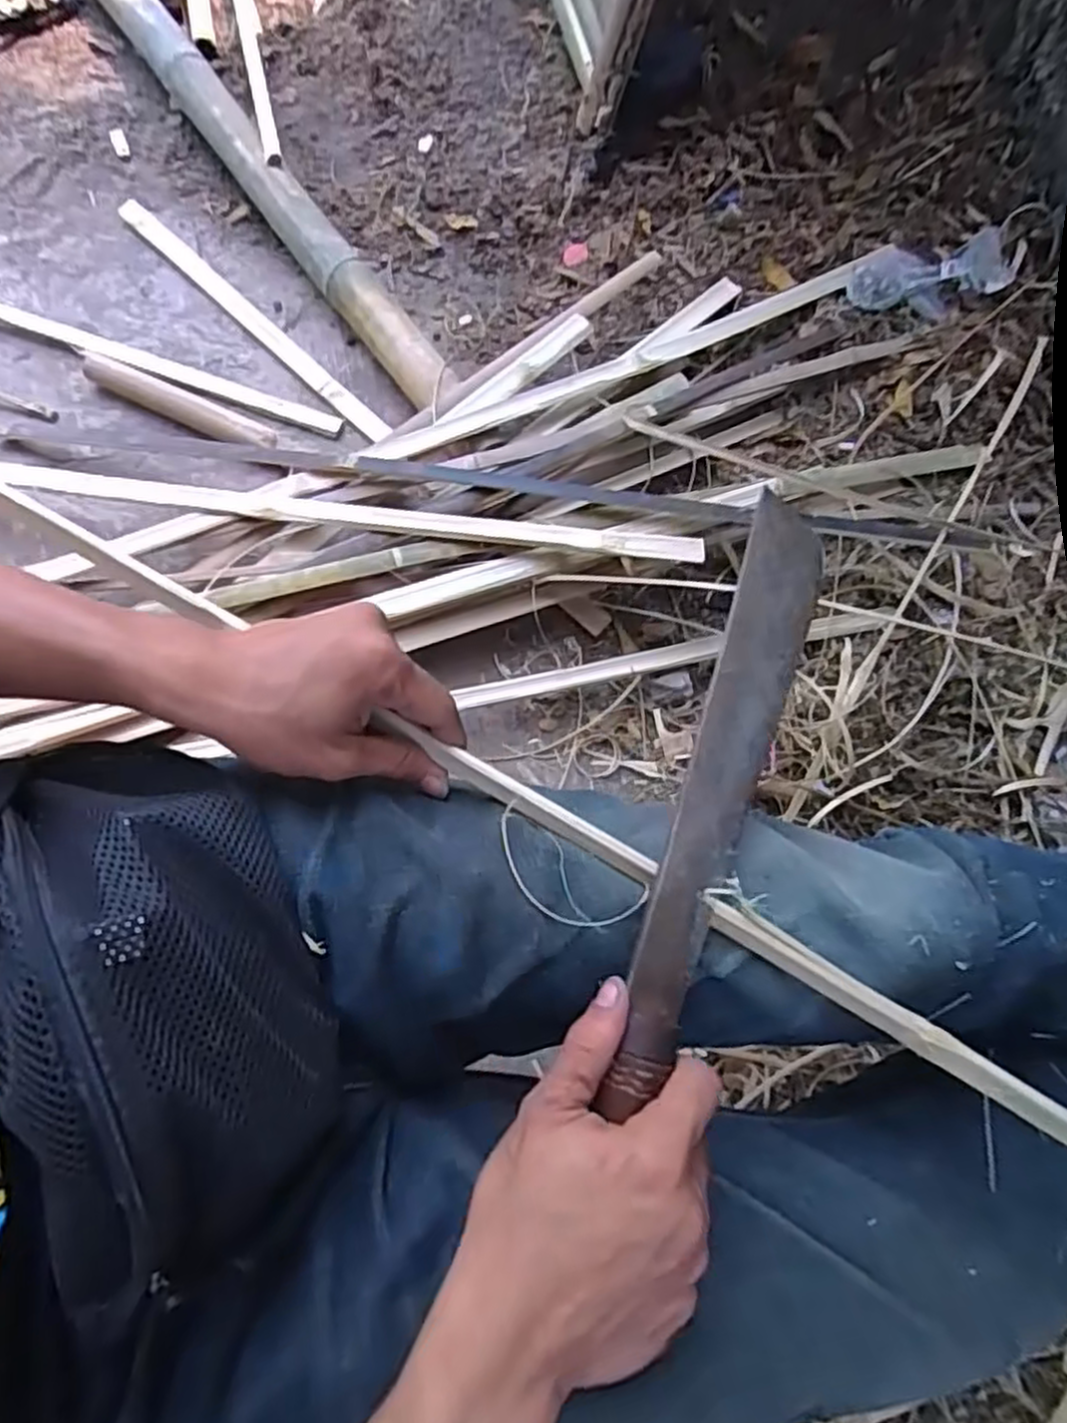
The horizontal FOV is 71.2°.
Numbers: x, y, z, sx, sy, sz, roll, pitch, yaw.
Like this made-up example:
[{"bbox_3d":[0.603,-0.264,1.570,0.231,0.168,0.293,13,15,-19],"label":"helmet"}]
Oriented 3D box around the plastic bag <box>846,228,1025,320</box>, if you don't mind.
[{"bbox_3d":[0.434,-0.476,0.813,0.181,0.036,0.112,-4,73,-1],"label":"plastic bag"}]

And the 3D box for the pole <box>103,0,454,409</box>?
[{"bbox_3d":[-0.456,-0.832,0.978,0.075,0.067,1.287,-33,76,-10],"label":"pole"}]

